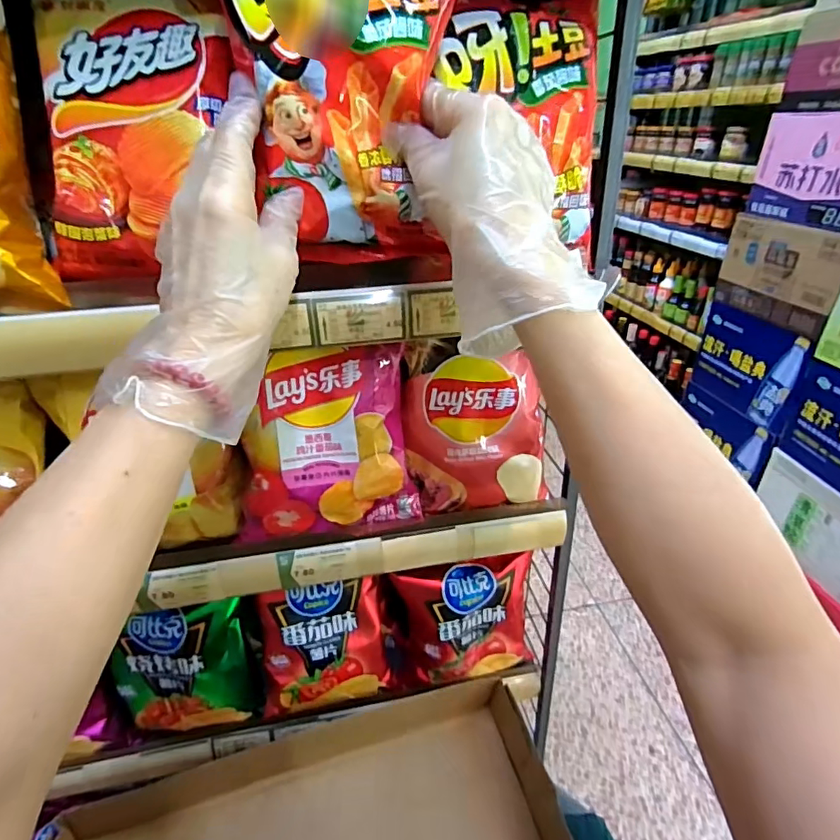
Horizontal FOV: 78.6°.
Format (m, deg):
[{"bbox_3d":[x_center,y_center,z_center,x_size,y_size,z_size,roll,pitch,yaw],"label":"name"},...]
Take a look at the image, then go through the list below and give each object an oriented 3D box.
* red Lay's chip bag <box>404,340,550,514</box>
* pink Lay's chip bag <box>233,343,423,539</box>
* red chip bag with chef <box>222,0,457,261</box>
[{"bbox_3d":[0.048,0.010,0.447,0.121,0.143,0.038,2,30,4],"label":"red Lay's chip bag"},{"bbox_3d":[-0.081,0.019,0.431,0.151,0.153,0.068,-11,32,-18],"label":"pink Lay's chip bag"},{"bbox_3d":[-0.040,-0.178,0.299,0.122,0.161,0.035,-4,30,-7],"label":"red chip bag with chef"}]

